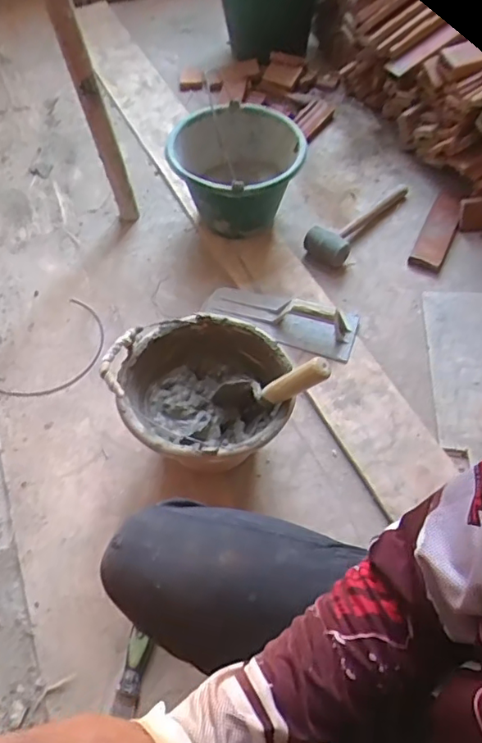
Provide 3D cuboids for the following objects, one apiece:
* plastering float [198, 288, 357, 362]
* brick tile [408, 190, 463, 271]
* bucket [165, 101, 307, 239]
[{"bbox_3d":[0.075,-0.116,1.037,0.298,0.079,0.110,18,60,12],"label":"plastering float"},{"bbox_3d":[0.427,-0.308,1.167,0.069,0.036,0.223,23,62,14],"label":"brick tile"},{"bbox_3d":[-0.009,-0.398,1.110,0.253,0.205,0.238,-1,58,1],"label":"bucket"}]

